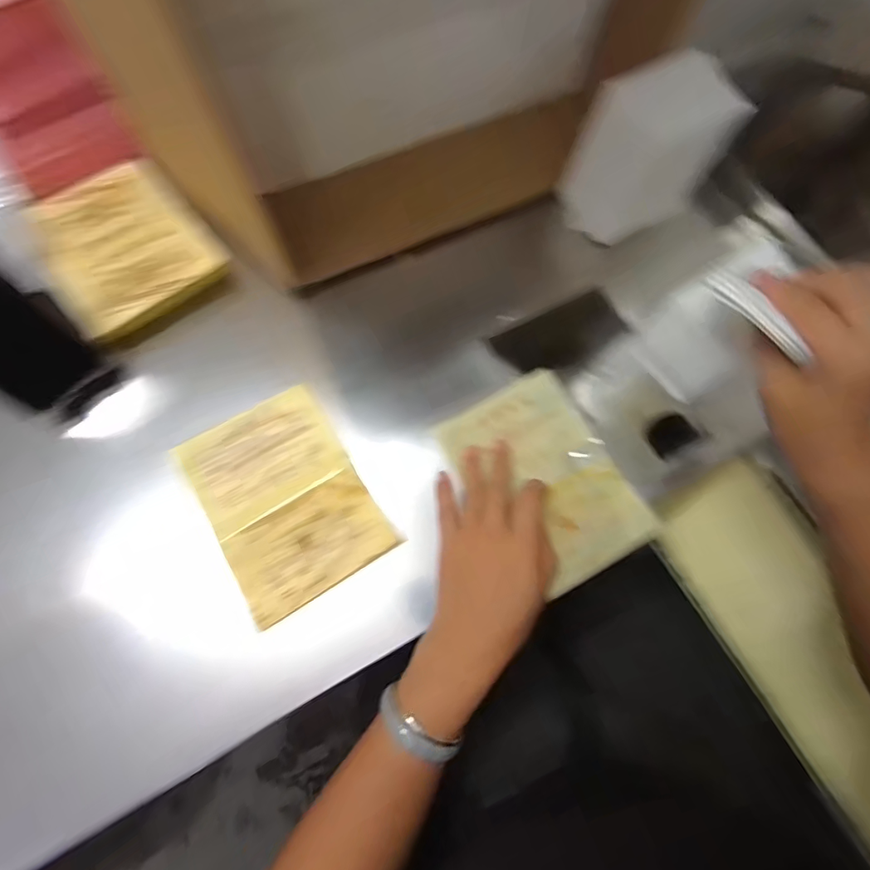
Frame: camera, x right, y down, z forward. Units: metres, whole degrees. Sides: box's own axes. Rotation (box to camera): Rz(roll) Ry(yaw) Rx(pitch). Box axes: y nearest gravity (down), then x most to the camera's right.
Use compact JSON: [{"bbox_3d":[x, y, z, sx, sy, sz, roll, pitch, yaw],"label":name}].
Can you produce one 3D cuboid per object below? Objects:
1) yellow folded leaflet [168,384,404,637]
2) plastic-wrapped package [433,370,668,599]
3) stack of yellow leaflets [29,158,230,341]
[{"bbox_3d":[-0.117,0.048,0.362,0.115,0.019,0.155,-31,76,-10],"label":"yellow folded leaflet"},{"bbox_3d":[0.089,0.034,0.378,0.114,0.019,0.162,-27,76,-9],"label":"plastic-wrapped package"},{"bbox_3d":[-0.277,-0.172,0.418,0.127,0.032,0.155,-38,78,-12],"label":"stack of yellow leaflets"}]

